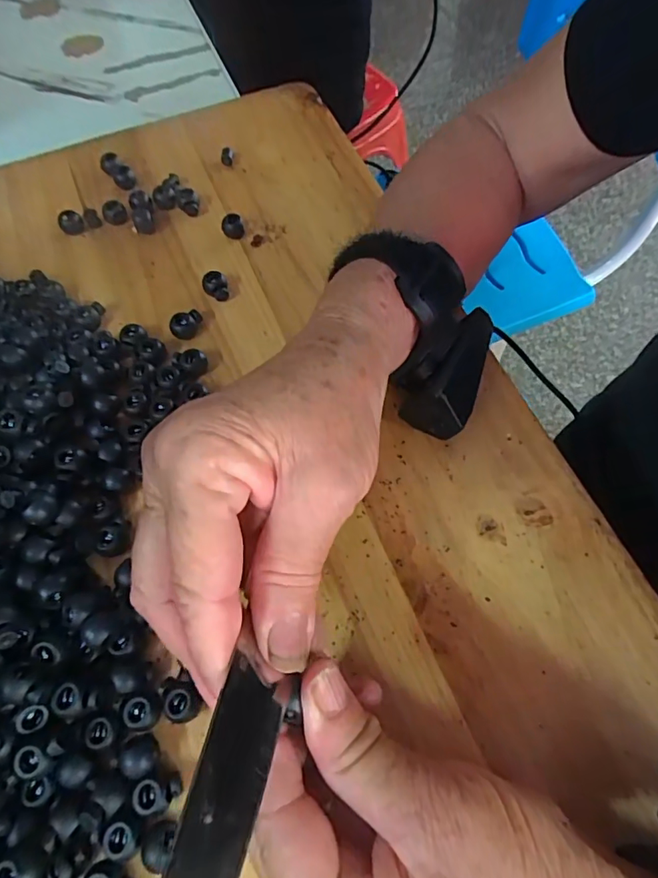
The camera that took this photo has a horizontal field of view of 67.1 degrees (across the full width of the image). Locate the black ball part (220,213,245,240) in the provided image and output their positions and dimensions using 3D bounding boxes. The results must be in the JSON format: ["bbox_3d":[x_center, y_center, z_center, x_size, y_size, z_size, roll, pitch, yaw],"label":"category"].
[{"bbox_3d":[-0.065,-0.144,0.336,0.014,0.014,0.011,-20,65,-8],"label":"black ball part"}]

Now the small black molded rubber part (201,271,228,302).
[{"bbox_3d":[-0.071,-0.096,0.313,0.015,0.012,0.016,-15,65,-6],"label":"small black molded rubber part"}]

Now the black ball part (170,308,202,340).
[{"bbox_3d":[-0.087,-0.070,0.301,0.017,0.011,0.015,-8,64,-2],"label":"black ball part"}]

